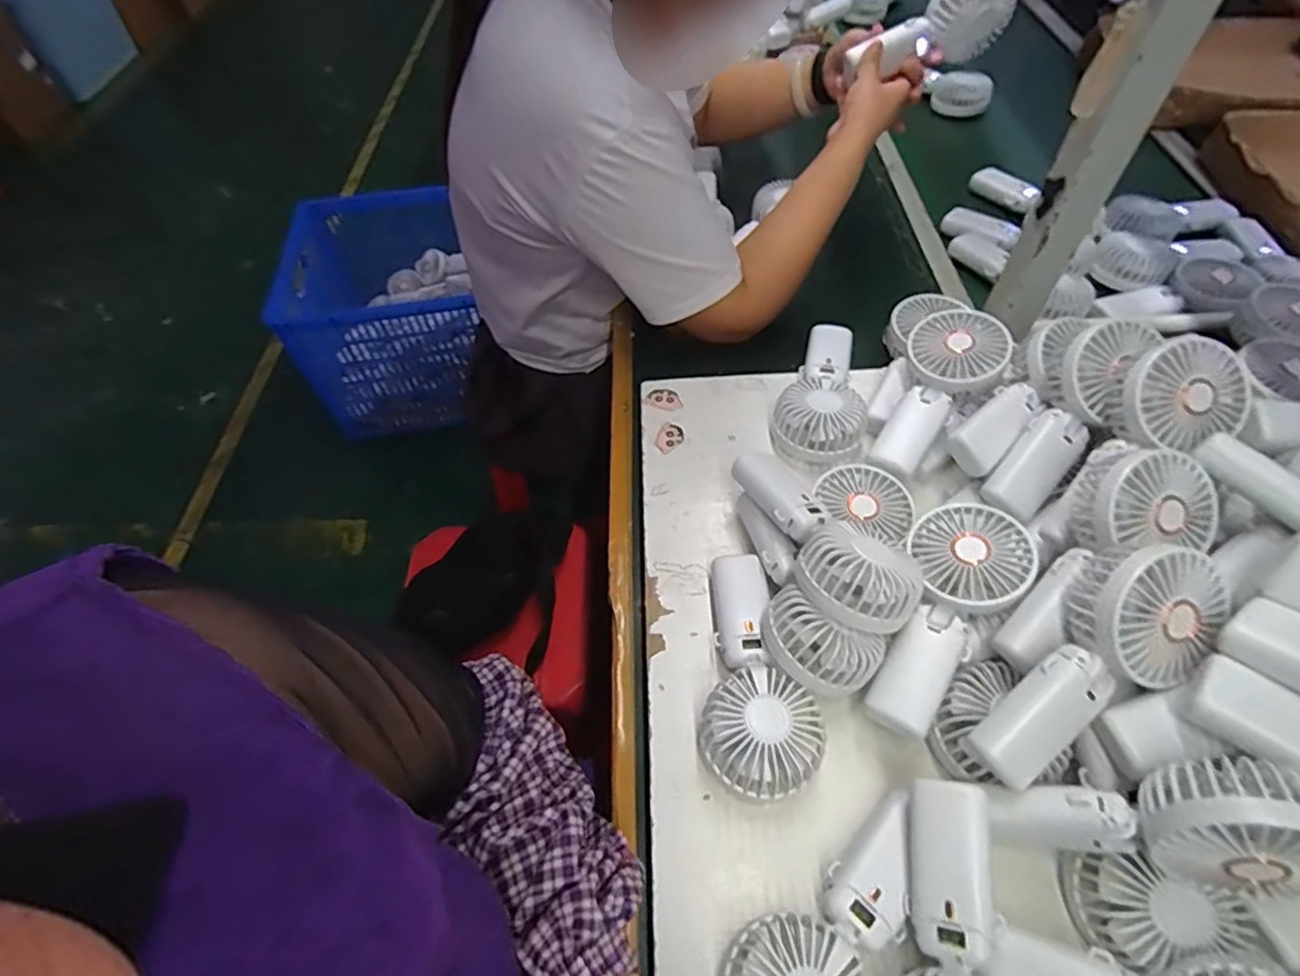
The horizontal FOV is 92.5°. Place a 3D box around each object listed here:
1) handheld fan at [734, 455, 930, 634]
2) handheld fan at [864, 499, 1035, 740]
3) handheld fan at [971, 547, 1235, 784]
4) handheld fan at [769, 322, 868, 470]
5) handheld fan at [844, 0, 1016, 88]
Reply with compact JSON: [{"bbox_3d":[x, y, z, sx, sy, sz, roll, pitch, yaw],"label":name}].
[{"bbox_3d":[0.133,0.029,0.478,0.082,0.053,0.183,-18,57,-10],"label":"handheld fan"},{"bbox_3d":[0.210,0.084,0.454,0.081,0.038,0.182,34,63,23],"label":"handheld fan"},{"bbox_3d":[0.272,0.108,0.380,0.179,0.049,0.077,-45,62,2],"label":"handheld fan"},{"bbox_3d":[0.174,-0.103,0.623,0.087,0.047,0.190,11,57,10],"label":"handheld fan"},{"bbox_3d":[0.303,-0.500,0.683,0.183,0.080,0.035,-22,57,3],"label":"handheld fan"}]

